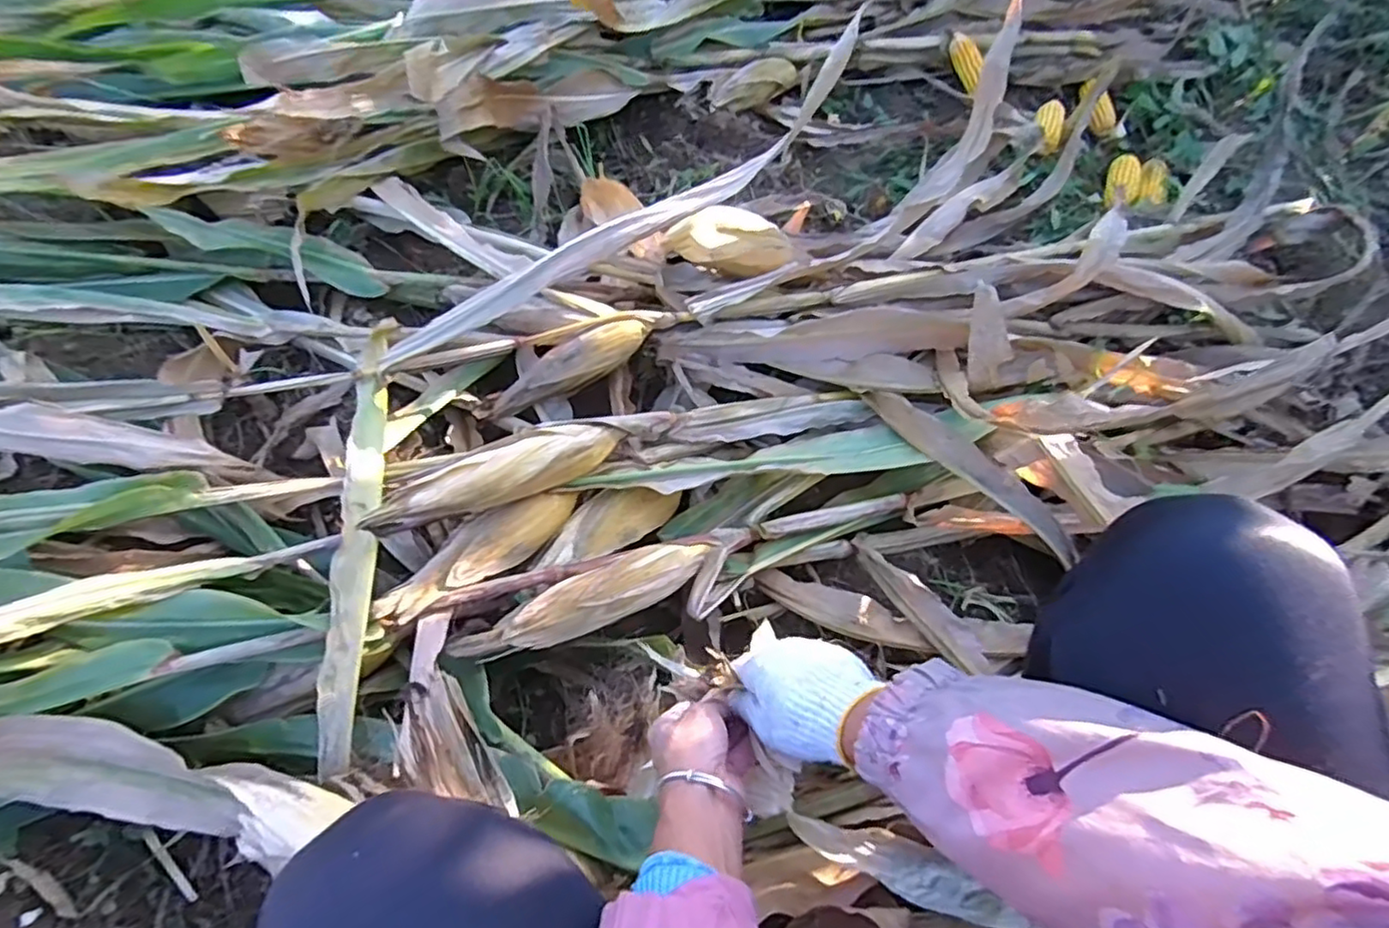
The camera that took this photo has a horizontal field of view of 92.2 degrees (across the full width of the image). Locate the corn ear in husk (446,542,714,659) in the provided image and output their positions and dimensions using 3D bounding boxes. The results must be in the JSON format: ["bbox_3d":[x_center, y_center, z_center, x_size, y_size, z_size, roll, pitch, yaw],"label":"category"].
[{"bbox_3d":[-0.105,0.137,0.676,0.273,0.050,0.065,-20,63,-14],"label":"corn ear in husk"}]

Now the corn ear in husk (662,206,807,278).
[{"bbox_3d":[0.061,-0.309,0.930,0.189,0.061,0.068,-2,60,-4],"label":"corn ear in husk"}]

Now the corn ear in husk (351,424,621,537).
[{"bbox_3d":[-0.204,0.009,0.723,0.289,0.049,0.059,-21,63,-30],"label":"corn ear in husk"}]

